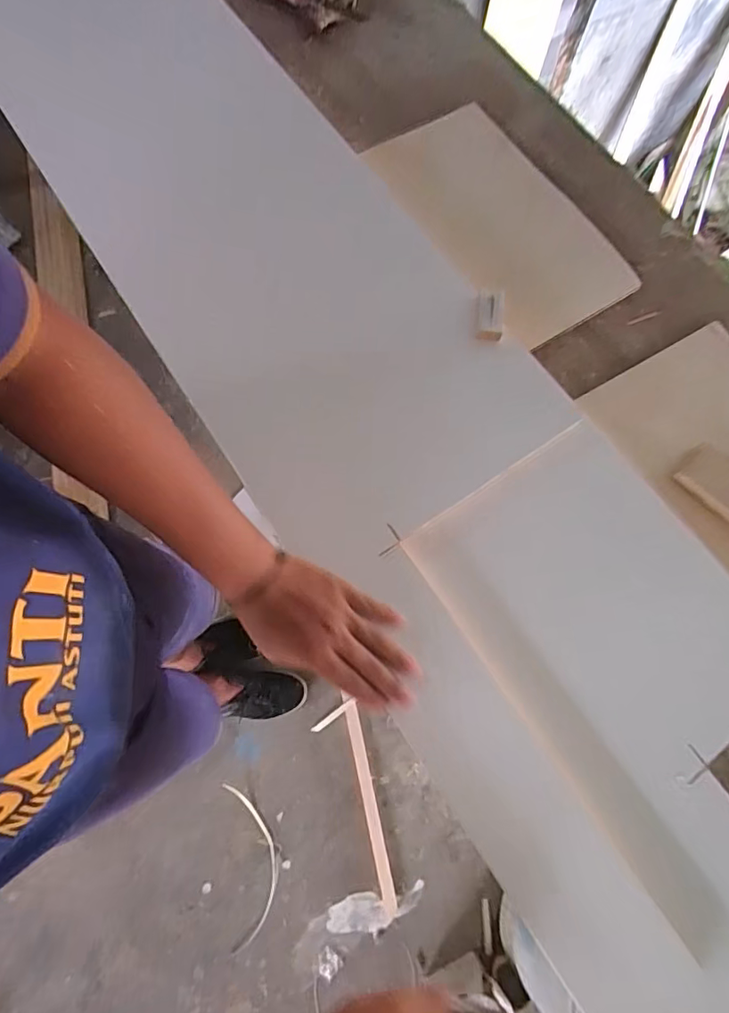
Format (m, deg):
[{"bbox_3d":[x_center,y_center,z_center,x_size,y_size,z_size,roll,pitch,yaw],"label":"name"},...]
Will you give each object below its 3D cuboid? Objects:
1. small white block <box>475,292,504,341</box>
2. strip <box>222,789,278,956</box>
[{"bbox_3d":[0.134,-0.204,0.531,0.030,0.020,0.054,4,72,-2],"label":"small white block"},{"bbox_3d":[-0.246,0.781,1.094,0.108,0.030,0.324,-7,74,-4],"label":"strip"}]

